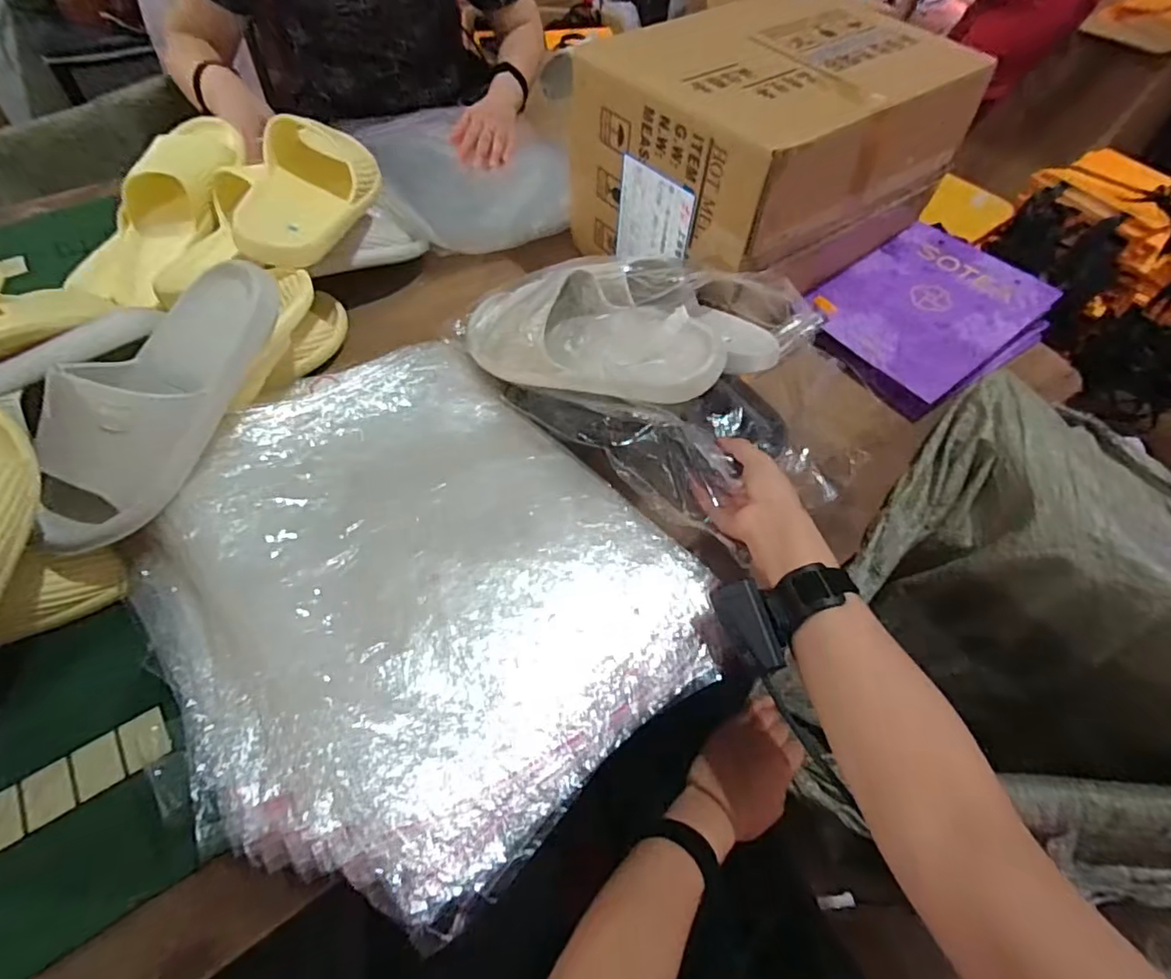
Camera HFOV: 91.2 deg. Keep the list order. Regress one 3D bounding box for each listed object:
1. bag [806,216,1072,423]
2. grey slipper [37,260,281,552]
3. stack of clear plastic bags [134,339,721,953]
[{"bbox_3d":[0.427,-0.224,0.728,0.272,0.037,0.211,-34,65,-15],"label":"bag"},{"bbox_3d":[-0.341,-0.075,0.460,0.091,0.084,0.262,19,70,8],"label":"grey slipper"},{"bbox_3d":[-0.142,0.055,0.468,0.386,0.042,0.445,-34,64,-26],"label":"stack of clear plastic bags"}]

